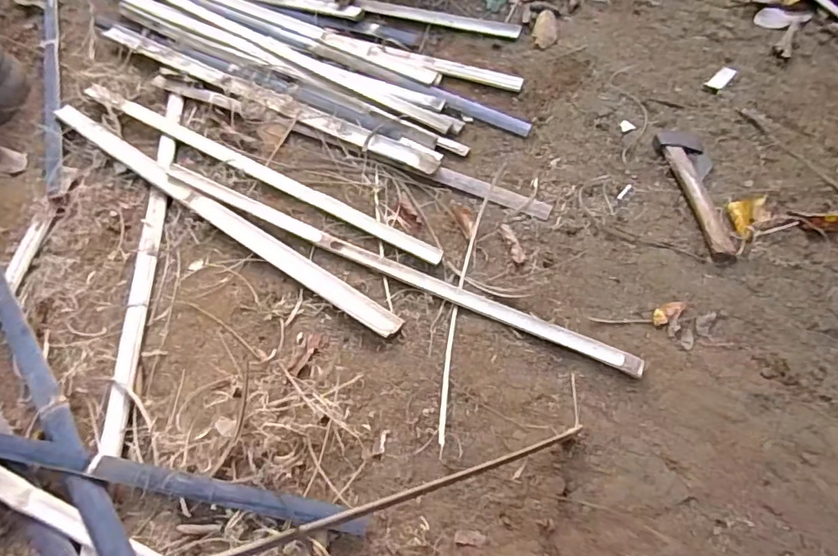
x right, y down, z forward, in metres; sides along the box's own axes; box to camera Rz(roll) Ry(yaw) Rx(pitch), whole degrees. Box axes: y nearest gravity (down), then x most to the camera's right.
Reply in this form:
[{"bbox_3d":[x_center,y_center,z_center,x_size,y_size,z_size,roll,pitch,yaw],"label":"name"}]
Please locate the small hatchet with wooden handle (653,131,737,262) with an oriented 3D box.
[{"bbox_3d":[0.486,-0.149,0.953,0.079,0.032,0.274,-4,57,2],"label":"small hatchet with wooden handle"}]

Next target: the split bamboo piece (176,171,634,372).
[{"bbox_3d":[-0.073,-0.032,0.918,0.877,0.020,0.039,23,62,18],"label":"split bamboo piece"}]

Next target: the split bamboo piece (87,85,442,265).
[{"bbox_3d":[-0.330,-0.218,1.046,0.860,0.018,0.038,26,63,19],"label":"split bamboo piece"}]

